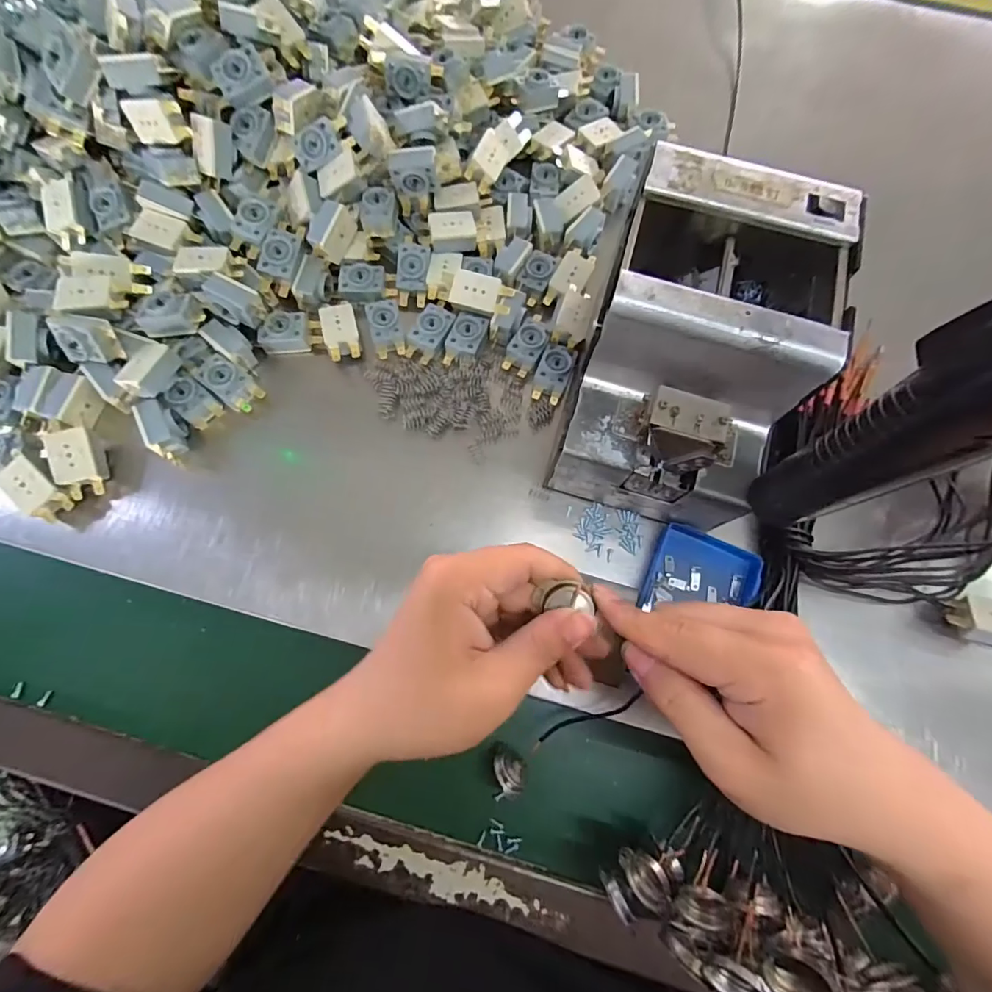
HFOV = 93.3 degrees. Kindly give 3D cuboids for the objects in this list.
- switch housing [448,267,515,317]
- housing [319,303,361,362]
[{"bbox_3d":[-0.011,-0.160,0.374,0.048,0.015,0.028,13,105,-1],"label":"switch housing"},{"bbox_3d":[-0.124,-0.132,0.374,0.026,0.016,0.047,-15,75,-5],"label":"housing"}]

